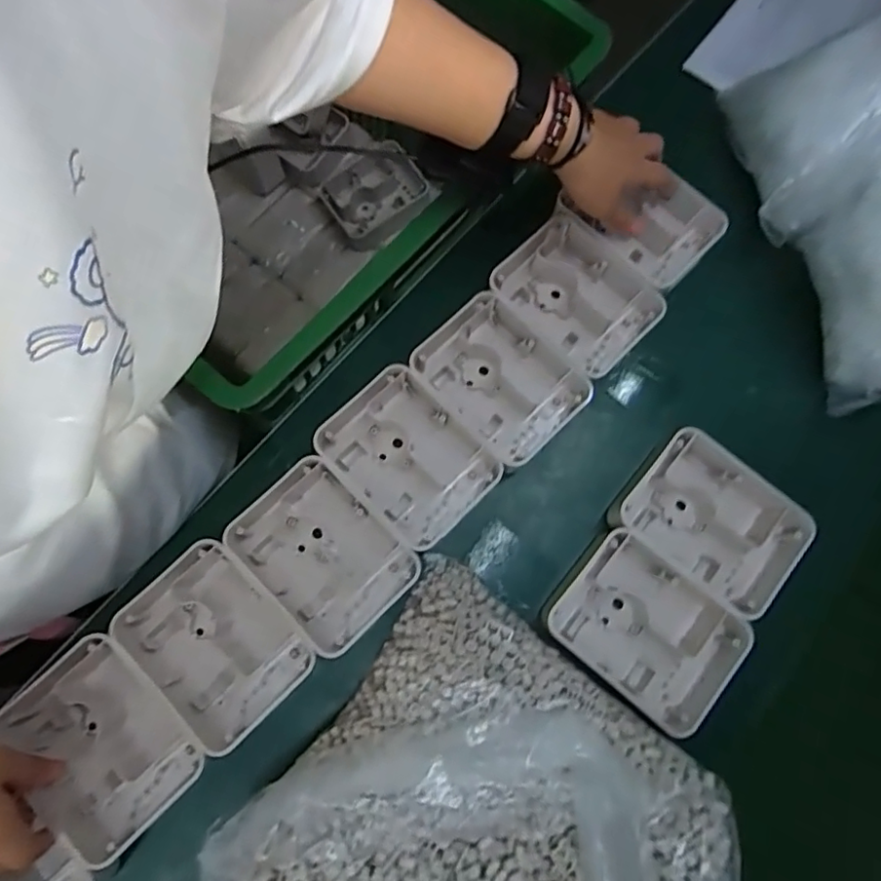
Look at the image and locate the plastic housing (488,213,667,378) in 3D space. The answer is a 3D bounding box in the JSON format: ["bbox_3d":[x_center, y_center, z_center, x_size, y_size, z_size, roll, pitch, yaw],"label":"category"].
[{"bbox_3d":[0.118,-0.124,0.508,0.127,0.036,0.100,43,80,7],"label":"plastic housing"}]

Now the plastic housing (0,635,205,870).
[{"bbox_3d":[-0.236,0.216,0.417,0.123,0.049,0.102,43,80,7],"label":"plastic housing"}]

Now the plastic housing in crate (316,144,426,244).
[{"bbox_3d":[-0.097,-0.345,0.803,0.124,0.045,0.111,-42,82,-9],"label":"plastic housing in crate"}]

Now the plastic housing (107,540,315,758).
[{"bbox_3d":[-0.166,0.152,0.435,0.099,0.035,0.127,-44,82,-10],"label":"plastic housing"}]

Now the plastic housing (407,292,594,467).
[{"bbox_3d":[0.052,-0.053,0.491,0.130,0.034,0.105,39,80,6],"label":"plastic housing"}]

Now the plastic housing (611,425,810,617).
[{"bbox_3d":[0.216,0.063,0.468,0.133,0.052,0.105,39,80,6],"label":"plastic housing"}]

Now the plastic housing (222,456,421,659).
[{"bbox_3d":[-0.090,0.089,0.454,0.127,0.033,0.099,44,80,7],"label":"plastic housing"}]

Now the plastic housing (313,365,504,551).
[{"bbox_3d":[-0.025,0.014,0.473,0.125,0.034,0.102,45,80,7],"label":"plastic housing"}]

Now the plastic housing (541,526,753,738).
[{"bbox_3d":[0.159,0.144,0.448,0.137,0.050,0.105,40,80,7],"label":"plastic housing"}]

